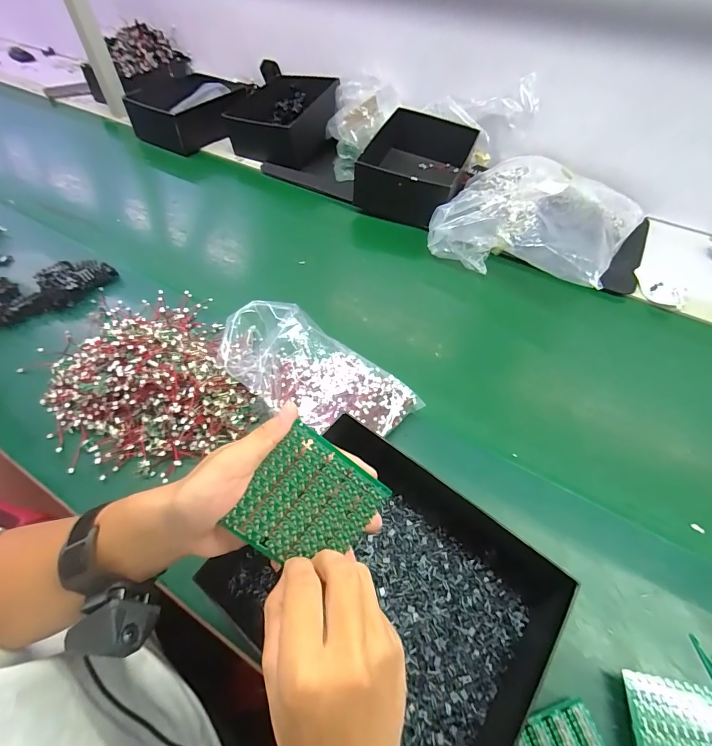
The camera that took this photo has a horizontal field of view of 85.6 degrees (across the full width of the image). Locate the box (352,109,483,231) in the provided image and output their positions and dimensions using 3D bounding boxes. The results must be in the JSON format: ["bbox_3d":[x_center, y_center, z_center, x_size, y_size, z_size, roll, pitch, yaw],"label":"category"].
[{"bbox_3d":[0.116,-0.405,0.776,0.187,0.099,0.241,18,54,13],"label":"box"}]

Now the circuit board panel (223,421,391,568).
[{"bbox_3d":[-0.031,0.090,0.260,0.085,0.004,0.079,41,81,-14],"label":"circuit board panel"}]

